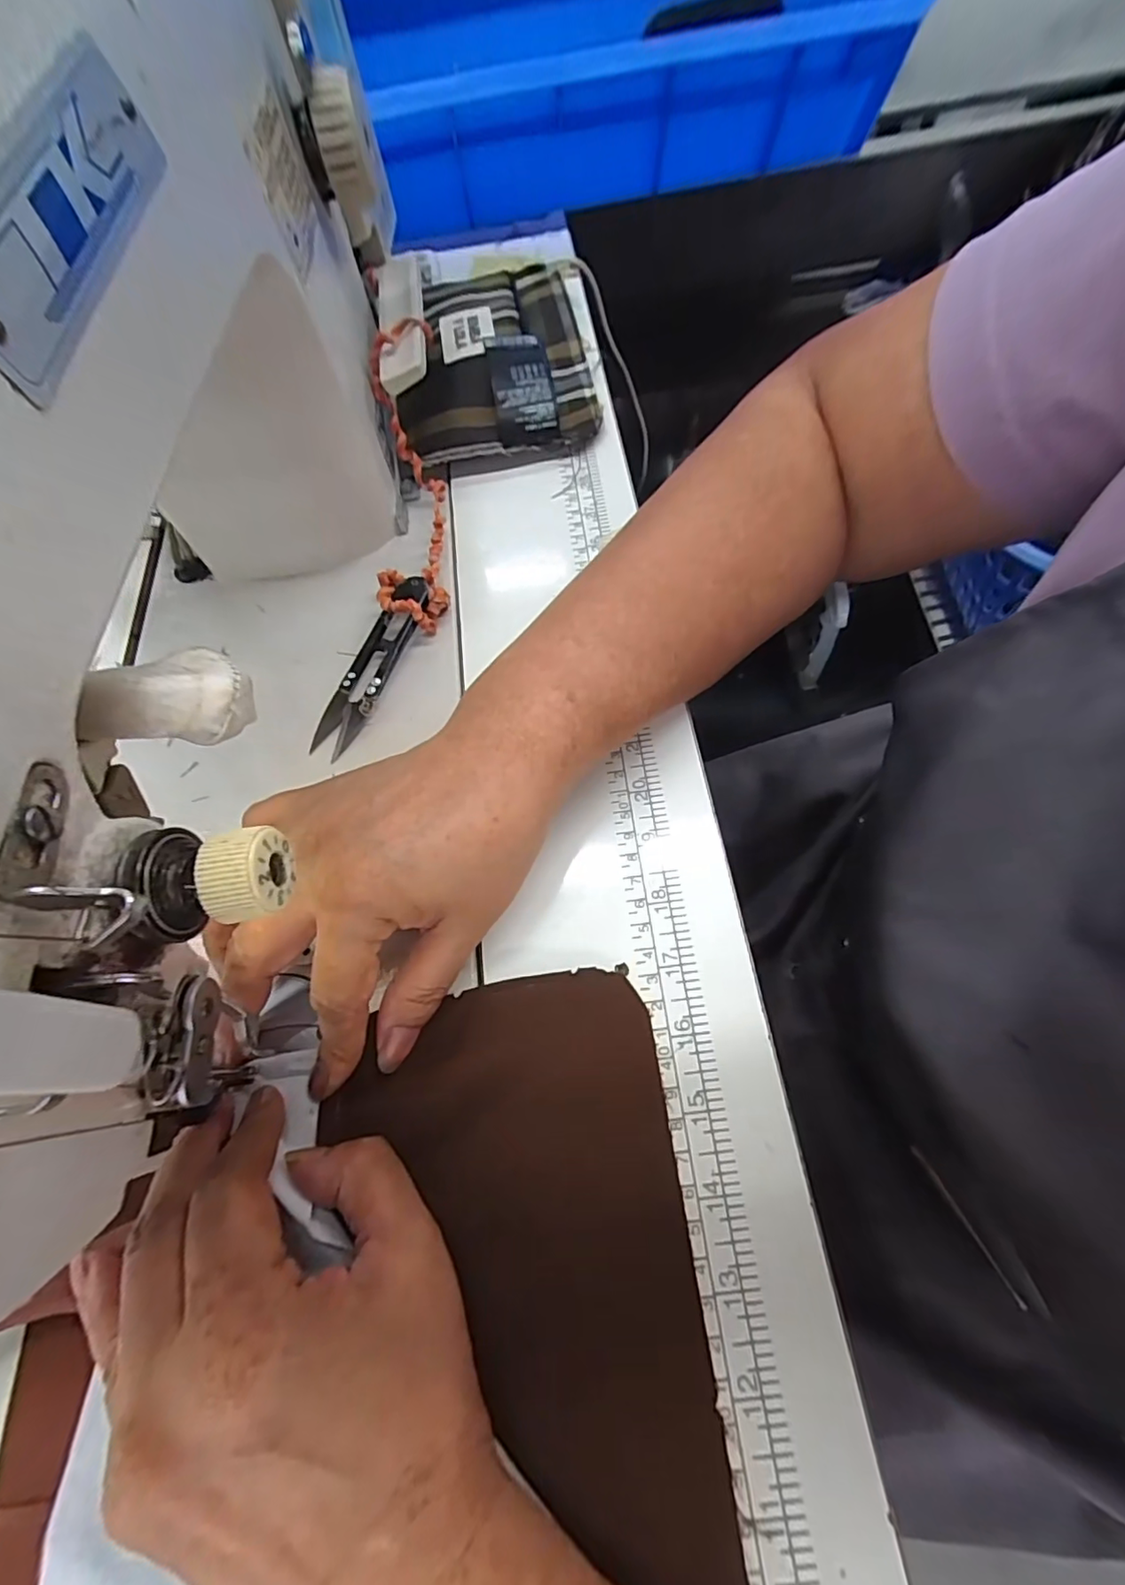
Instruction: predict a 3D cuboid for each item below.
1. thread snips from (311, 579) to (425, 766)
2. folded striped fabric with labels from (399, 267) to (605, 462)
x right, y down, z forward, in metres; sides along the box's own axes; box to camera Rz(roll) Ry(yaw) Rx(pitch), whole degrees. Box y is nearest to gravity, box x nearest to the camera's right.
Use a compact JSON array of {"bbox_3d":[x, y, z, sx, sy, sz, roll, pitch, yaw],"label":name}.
[{"bbox_3d":[-0.095,-0.065,0.285,0.024,0.017,0.100,23,69,13],"label":"thread snips"},{"bbox_3d":[-0.046,-0.293,0.374,0.118,0.027,0.196,-9,65,-1],"label":"folded striped fabric with labels"}]

